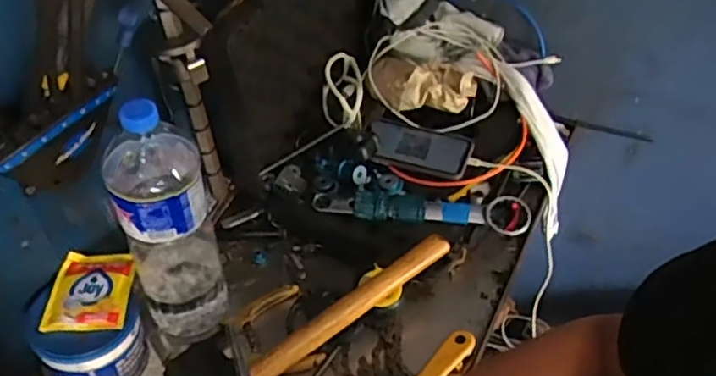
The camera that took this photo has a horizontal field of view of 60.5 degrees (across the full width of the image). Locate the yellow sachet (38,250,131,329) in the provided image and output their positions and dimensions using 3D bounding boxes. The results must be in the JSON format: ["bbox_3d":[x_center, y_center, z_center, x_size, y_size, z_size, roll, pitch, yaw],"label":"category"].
[{"bbox_3d":[-0.279,0.106,0.641,0.079,0.008,0.095,0,43,-5],"label":"yellow sachet"}]

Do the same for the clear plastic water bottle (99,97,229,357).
[{"bbox_3d":[-0.198,0.037,0.632,0.091,0.307,0.101,-18,49,-19],"label":"clear plastic water bottle"}]

